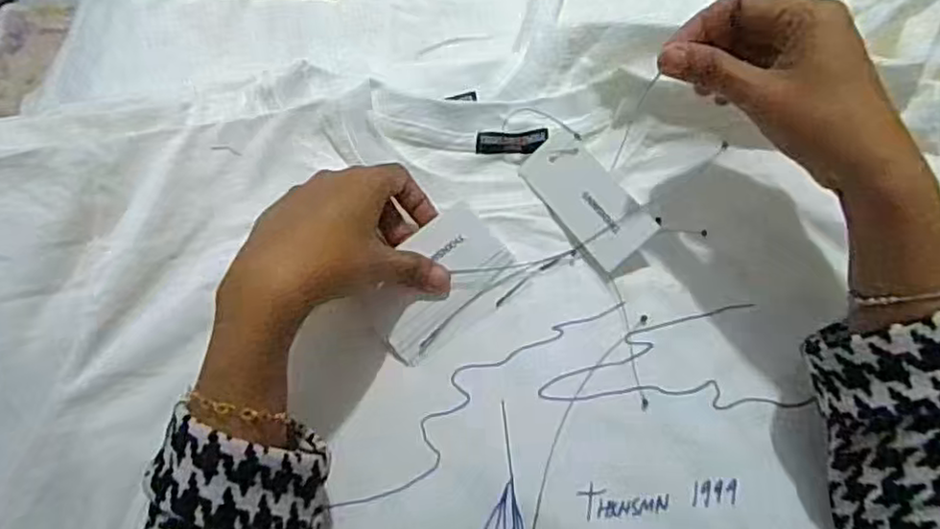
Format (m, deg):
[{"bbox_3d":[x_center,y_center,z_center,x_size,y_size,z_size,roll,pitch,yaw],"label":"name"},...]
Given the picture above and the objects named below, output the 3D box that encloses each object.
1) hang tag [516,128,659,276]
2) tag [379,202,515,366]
[{"bbox_3d":[0.070,-0.041,0.408,0.043,0.004,0.090,-39,71,11],"label":"hang tag"},{"bbox_3d":[-0.021,0.009,0.402,0.054,0.007,0.091,44,79,3],"label":"tag"}]

